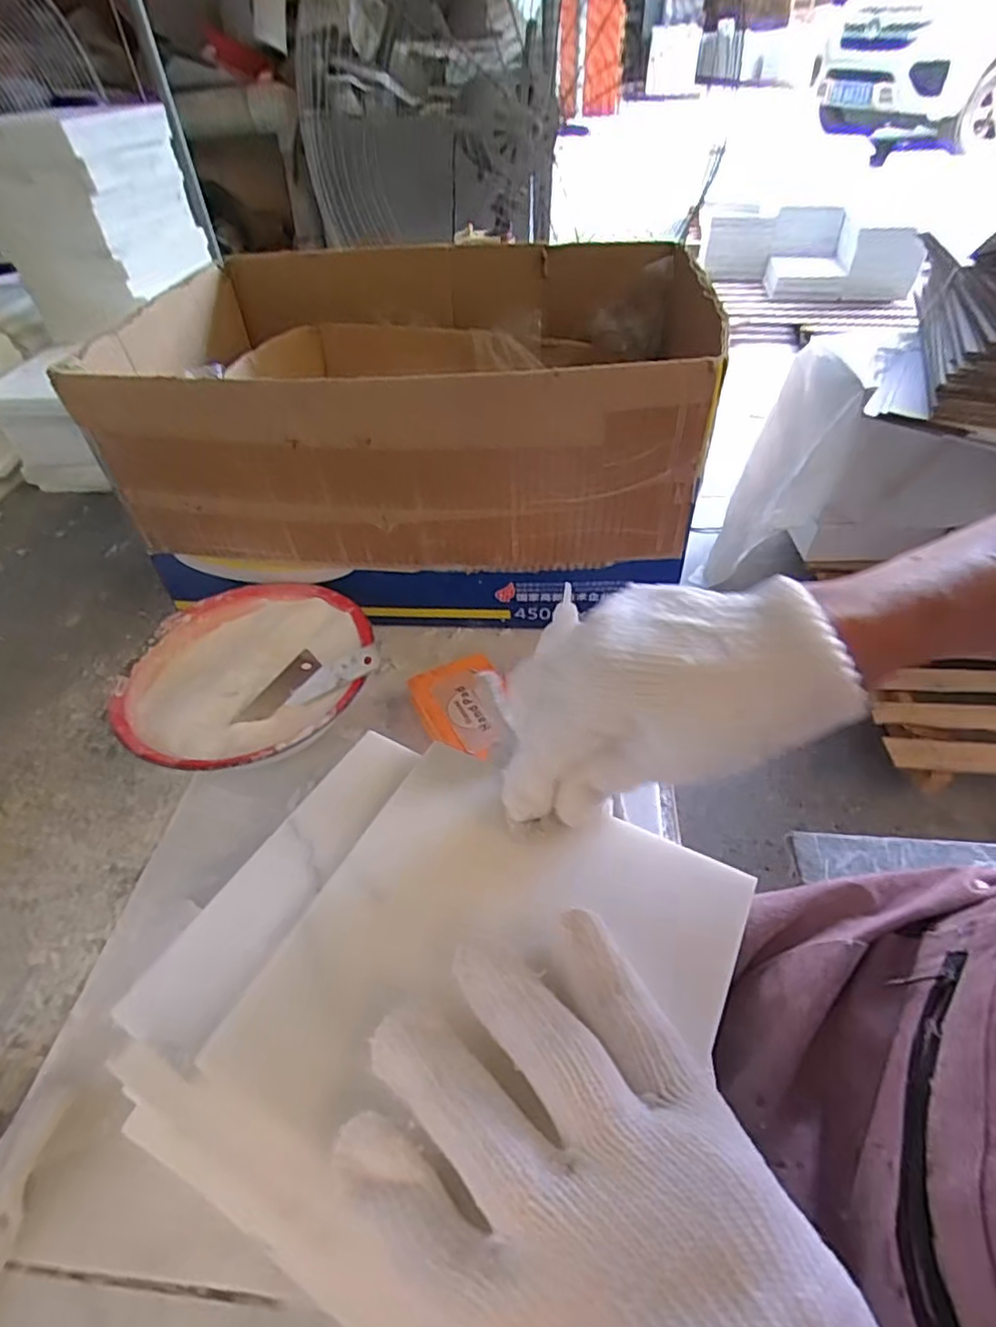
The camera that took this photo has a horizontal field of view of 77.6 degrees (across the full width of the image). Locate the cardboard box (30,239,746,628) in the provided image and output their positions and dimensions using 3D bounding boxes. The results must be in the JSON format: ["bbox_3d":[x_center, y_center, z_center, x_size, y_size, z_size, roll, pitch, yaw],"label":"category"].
[{"bbox_3d":[-0.052,-0.201,0.532,0.429,0.211,0.304,2,49,5],"label":"cardboard box"}]

